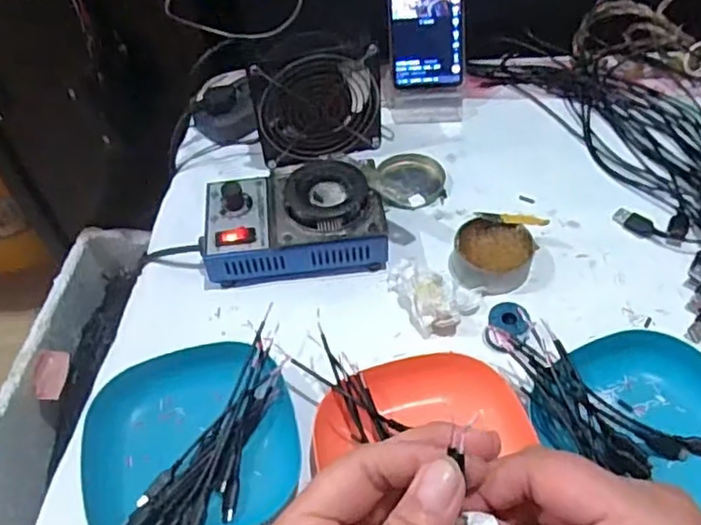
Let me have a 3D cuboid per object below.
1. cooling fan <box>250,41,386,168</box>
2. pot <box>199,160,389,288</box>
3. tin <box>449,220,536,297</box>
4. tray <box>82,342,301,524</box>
[{"bbox_3d":[-0.029,-0.143,0.610,0.118,0.111,0.032,-11,51,-5],"label":"cooling fan"},{"bbox_3d":[-0.047,-0.036,0.551,0.150,0.058,0.099,-7,51,-1],"label":"pot"},{"bbox_3d":[0.118,-0.003,0.536,0.064,0.028,0.059,-2,51,2],"label":"tin"},{"bbox_3d":[-0.106,0.123,0.440,0.138,0.043,0.146,-17,52,-10],"label":"tray"}]

